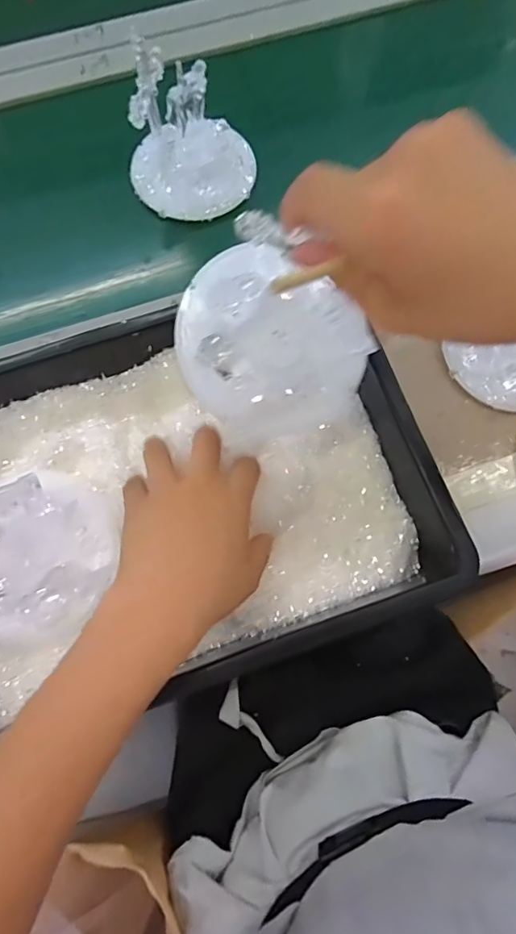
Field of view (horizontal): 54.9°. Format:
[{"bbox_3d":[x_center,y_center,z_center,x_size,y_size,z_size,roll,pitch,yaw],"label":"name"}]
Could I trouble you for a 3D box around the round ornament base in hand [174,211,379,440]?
[{"bbox_3d":[0.007,-0.082,0.339,0.129,0.017,0.116,41,98,-13],"label":"round ornament base in hand"}]

